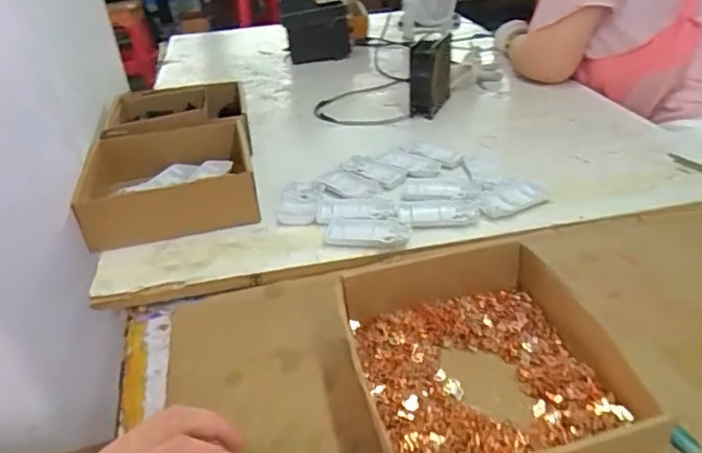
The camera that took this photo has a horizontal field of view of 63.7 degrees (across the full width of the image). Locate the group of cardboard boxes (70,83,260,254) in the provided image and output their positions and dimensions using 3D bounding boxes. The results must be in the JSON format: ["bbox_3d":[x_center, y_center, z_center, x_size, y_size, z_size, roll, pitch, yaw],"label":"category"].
[{"bbox_3d":[-0.269,-0.108,0.820,0.231,0.073,0.388,-11,32,-9],"label":"group of cardboard boxes"}]

